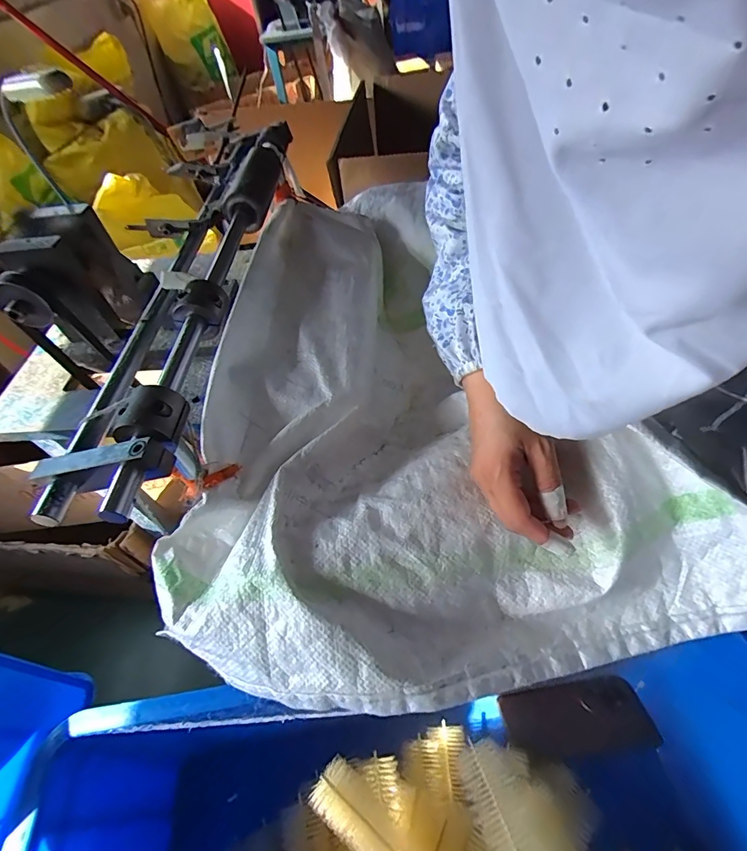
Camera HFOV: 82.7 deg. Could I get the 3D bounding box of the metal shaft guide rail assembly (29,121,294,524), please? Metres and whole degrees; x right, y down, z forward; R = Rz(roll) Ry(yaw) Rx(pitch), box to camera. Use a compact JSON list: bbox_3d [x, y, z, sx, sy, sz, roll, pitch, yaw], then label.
[{"bbox_3d":[-0.157,-0.159,0.399,0.094,0.035,0.530,0,53,4],"label":"metal shaft guide rail assembly"}]

